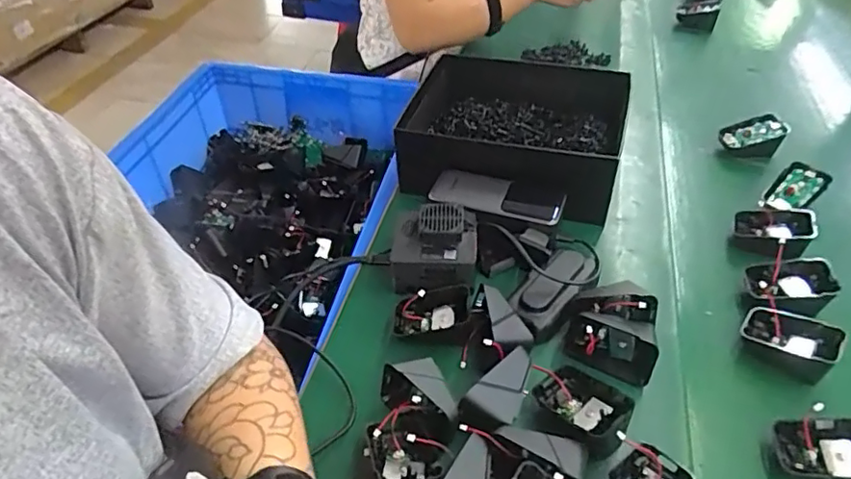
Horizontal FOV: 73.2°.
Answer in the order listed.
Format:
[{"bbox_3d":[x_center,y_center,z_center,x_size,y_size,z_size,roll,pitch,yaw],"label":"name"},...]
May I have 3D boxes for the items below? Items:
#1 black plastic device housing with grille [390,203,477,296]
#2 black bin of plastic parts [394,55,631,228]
[{"bbox_3d":[0.008,0.012,0.533,0.078,0.049,0.082,1,43,2],"label":"black plastic device housing with grille"},{"bbox_3d":[0.094,-0.125,0.663,0.250,0.085,0.190,13,45,15],"label":"black bin of plastic parts"}]

